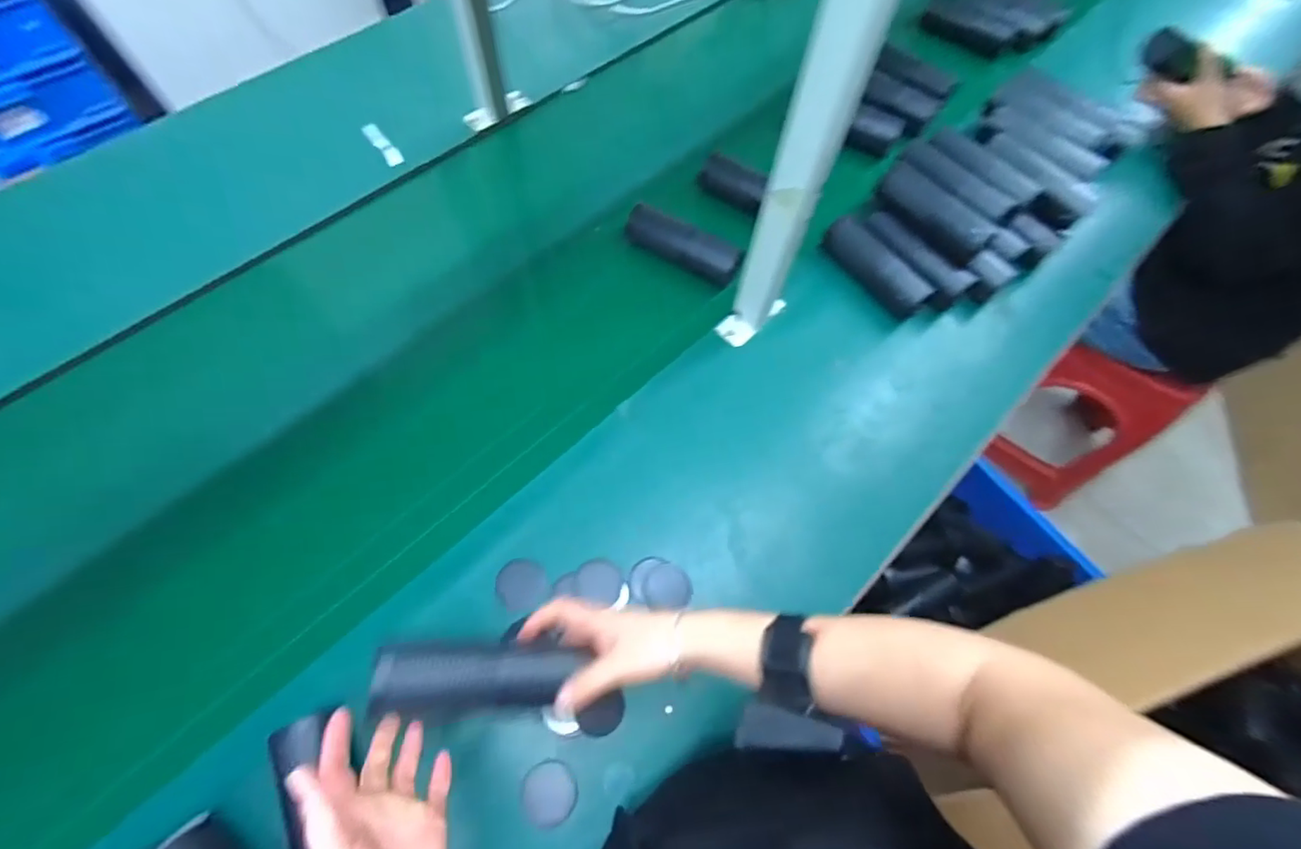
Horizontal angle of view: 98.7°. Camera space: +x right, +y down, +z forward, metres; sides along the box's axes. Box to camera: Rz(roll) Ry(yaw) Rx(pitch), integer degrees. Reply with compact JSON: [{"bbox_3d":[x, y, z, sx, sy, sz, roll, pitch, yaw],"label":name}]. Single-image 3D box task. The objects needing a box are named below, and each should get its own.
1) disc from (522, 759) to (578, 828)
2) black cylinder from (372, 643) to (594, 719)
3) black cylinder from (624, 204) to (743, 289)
[{"bbox_3d":[-0.093,0.342,0.517,0.049,0.007,0.050,1,65,-3],"label":"disc"},{"bbox_3d":[-0.125,0.192,0.430,0.161,0.039,0.051,10,54,-33],"label":"black cylinder"},{"bbox_3d":[0.039,-0.248,0.760,0.171,0.056,0.043,36,68,13],"label":"black cylinder"}]

